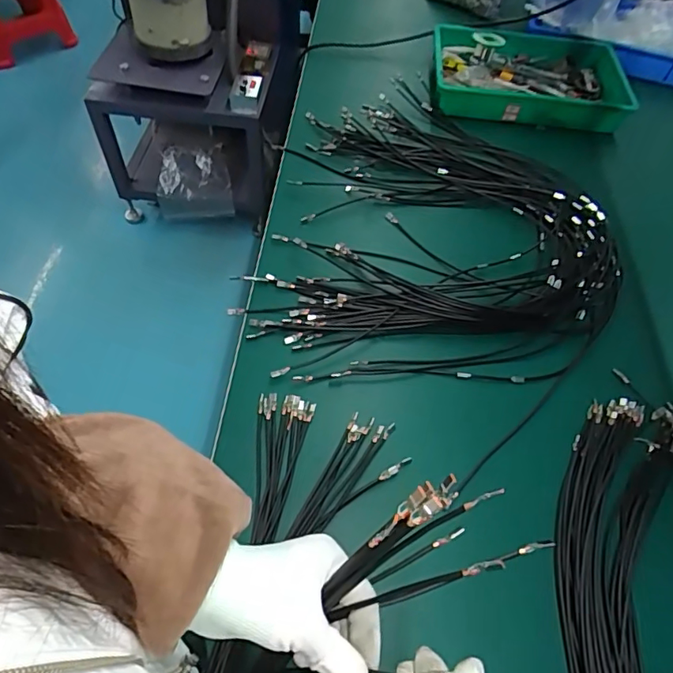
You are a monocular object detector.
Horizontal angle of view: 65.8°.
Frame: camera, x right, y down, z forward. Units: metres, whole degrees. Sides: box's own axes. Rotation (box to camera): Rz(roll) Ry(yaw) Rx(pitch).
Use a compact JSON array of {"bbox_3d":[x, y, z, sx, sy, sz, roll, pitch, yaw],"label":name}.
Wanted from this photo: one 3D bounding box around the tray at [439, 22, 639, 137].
[{"bbox_3d":[0.375,-0.523,1.026,0.363,0.064,0.267,7,55,1],"label":"tray"}]

